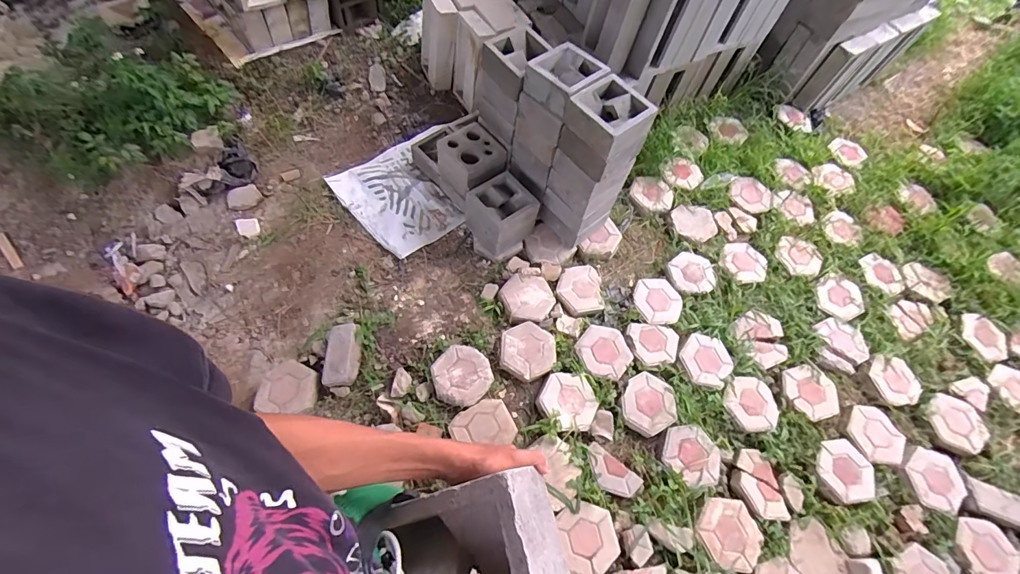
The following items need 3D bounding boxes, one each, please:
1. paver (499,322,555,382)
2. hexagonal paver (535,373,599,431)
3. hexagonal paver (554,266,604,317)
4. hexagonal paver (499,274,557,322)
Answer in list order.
[{"bbox_3d":[0.063,0.227,1.538,0.201,0.048,0.208,3,61,-3],"label":"paver"},{"bbox_3d":[0.201,0.388,1.470,0.202,0.040,0.196,28,63,10],"label":"hexagonal paver"},{"bbox_3d":[0.275,0.007,1.690,0.182,0.039,0.213,1,61,-4],"label":"hexagonal paver"},{"bbox_3d":[0.066,0.039,1.640,0.208,0.042,0.200,-11,63,-11],"label":"hexagonal paver"}]

